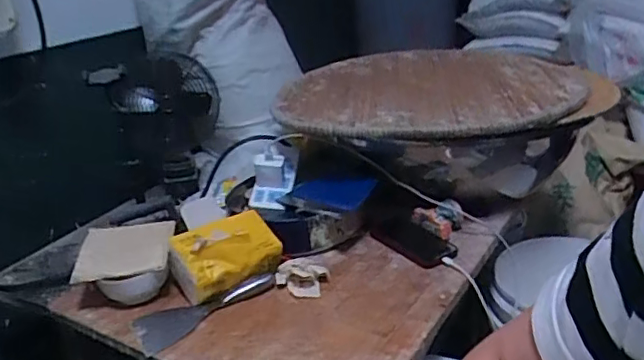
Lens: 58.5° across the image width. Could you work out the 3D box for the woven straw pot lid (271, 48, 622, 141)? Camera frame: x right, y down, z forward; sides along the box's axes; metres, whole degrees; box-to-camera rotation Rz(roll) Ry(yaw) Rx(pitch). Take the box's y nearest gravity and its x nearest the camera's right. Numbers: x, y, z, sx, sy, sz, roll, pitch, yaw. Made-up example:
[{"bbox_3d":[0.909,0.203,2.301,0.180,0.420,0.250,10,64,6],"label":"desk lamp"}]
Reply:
[{"bbox_3d":[0.239,-0.184,1.144,0.629,0.049,0.535,-1,23,8],"label":"woven straw pot lid"}]

